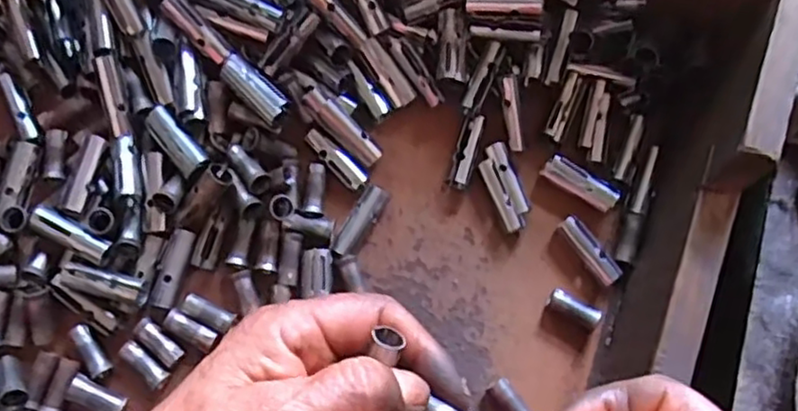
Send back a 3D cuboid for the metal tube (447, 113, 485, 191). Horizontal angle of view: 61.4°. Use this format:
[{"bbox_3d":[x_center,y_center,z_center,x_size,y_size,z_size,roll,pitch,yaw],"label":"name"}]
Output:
[{"bbox_3d":[0.033,-0.027,0.331,0.012,0.008,0.037,16,91,5],"label":"metal tube"}]

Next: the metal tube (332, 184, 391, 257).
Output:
[{"bbox_3d":[-0.018,0.008,0.325,0.011,0.011,0.037,32,78,9],"label":"metal tube"}]

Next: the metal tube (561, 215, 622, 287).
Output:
[{"bbox_3d":[0.092,0.022,0.325,0.011,0.009,0.037,-40,78,-9],"label":"metal tube"}]

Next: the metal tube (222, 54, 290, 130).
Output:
[{"bbox_3d":[-0.067,-0.054,0.312,0.040,0.013,0.016,43,80,11],"label":"metal tube"}]

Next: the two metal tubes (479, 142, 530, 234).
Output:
[{"bbox_3d":[0.051,-0.008,0.330,0.017,0.012,0.043,-17,76,-4],"label":"two metal tubes"}]

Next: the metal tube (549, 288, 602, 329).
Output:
[{"bbox_3d":[0.082,0.049,0.316,0.024,0.008,0.009,28,77,8],"label":"metal tube"}]

